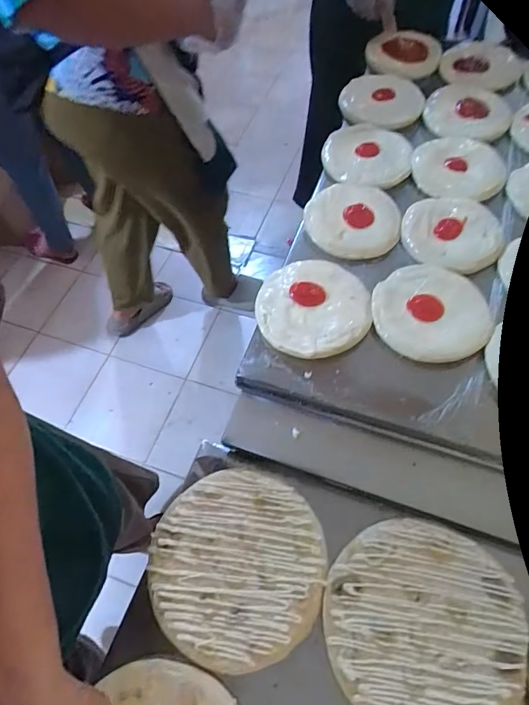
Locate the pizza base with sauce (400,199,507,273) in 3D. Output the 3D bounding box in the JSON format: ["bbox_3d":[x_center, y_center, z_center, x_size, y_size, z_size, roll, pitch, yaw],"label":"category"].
[{"bbox_3d":[0.283,-0.177,0.622,0.151,0.016,0.133,-3,60,3],"label":"pizza base with sauce"}]

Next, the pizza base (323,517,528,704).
[{"bbox_3d":[0.165,0.283,0.431,0.194,0.017,0.195,-7,59,0],"label":"pizza base"}]

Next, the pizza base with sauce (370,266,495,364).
[{"bbox_3d":[0.223,-0.055,0.556,0.154,0.015,0.142,-2,60,3],"label":"pizza base with sauce"}]

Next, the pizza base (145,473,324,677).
[{"bbox_3d":[-0.033,0.238,0.472,0.192,0.011,0.197,-2,60,3],"label":"pizza base"}]

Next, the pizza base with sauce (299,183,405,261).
[{"bbox_3d":[0.137,-0.205,0.643,0.137,0.025,0.139,-2,60,3],"label":"pizza base with sauce"}]

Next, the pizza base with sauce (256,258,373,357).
[{"bbox_3d":[0.066,-0.064,0.559,0.149,0.017,0.150,4,60,6],"label":"pizza base with sauce"}]

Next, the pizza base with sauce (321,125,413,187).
[{"bbox_3d":[0.175,-0.339,0.716,0.150,0.023,0.151,10,61,10],"label":"pizza base with sauce"}]

